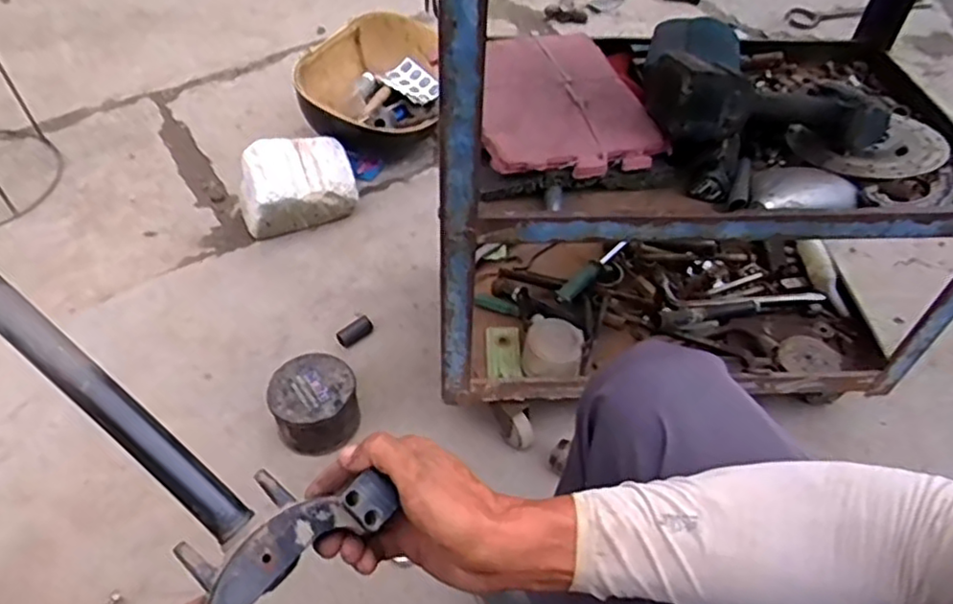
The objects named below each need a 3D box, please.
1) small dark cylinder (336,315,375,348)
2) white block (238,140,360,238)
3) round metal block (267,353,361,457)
[{"bbox_3d":[-0.211,0.051,1.146,0.027,0.022,0.064,36,58,26],"label":"small dark cylinder"},{"bbox_3d":[-0.360,-0.231,1.320,0.227,0.139,0.143,-20,53,-17],"label":"white block"},{"bbox_3d":[-0.240,0.155,0.990,0.120,0.080,0.129,0,49,0],"label":"round metal block"}]

